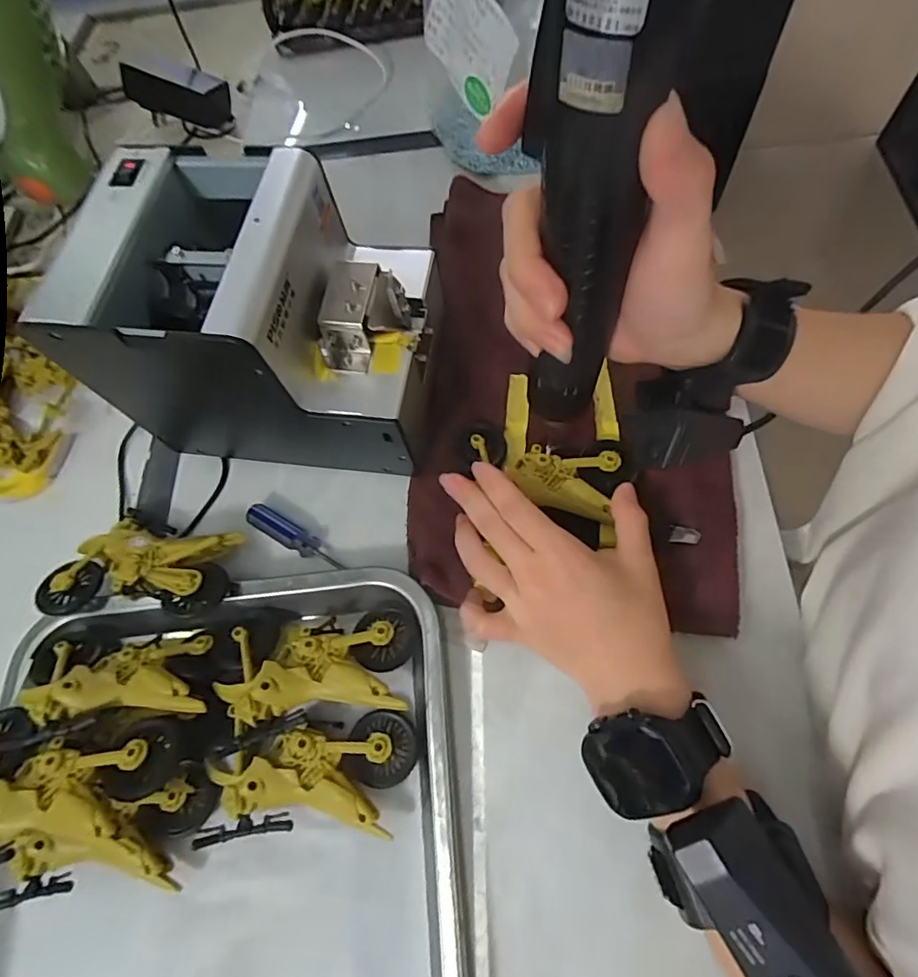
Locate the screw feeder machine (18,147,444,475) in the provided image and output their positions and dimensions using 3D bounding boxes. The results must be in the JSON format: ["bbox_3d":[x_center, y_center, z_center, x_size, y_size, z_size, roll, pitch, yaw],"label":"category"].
[{"bbox_3d":[-0.109,-0.096,0.333,0.180,0.146,0.131,9,67,6],"label":"screw feeder machine"}]

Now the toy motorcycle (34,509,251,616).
[{"bbox_3d":[-0.198,0.045,0.341,0.117,0.035,0.073,0,66,2],"label":"toy motorcycle"}]

